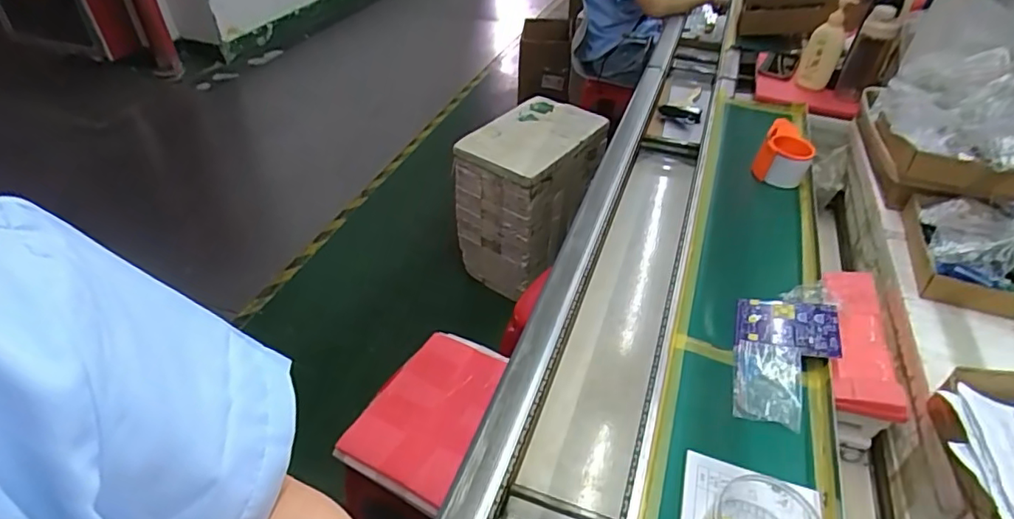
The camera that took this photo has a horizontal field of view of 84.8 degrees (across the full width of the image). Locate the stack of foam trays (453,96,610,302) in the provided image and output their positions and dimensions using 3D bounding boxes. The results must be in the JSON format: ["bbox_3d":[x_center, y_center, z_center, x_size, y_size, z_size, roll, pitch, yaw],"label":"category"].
[{"bbox_3d":[0.072,-0.202,1.811,0.418,0.498,0.314,-32,50,-32],"label":"stack of foam trays"}]

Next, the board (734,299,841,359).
[{"bbox_3d":[0.376,0.089,0.749,0.125,0.007,0.094,4,43,21],"label":"board"}]

